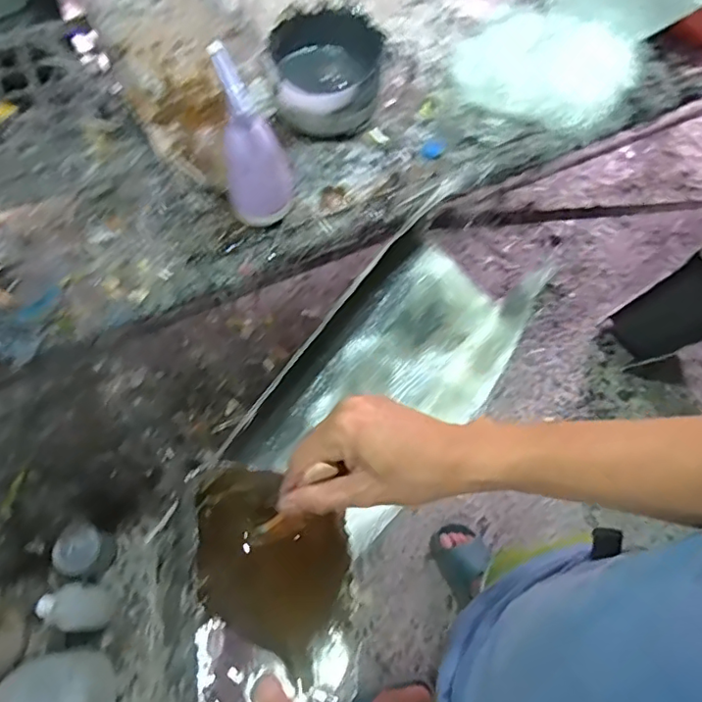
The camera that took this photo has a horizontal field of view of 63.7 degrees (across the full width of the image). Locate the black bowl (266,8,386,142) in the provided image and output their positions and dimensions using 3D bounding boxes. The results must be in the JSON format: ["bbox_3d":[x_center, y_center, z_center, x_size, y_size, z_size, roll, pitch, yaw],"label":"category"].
[{"bbox_3d":[-0.038,-0.417,0.855,0.166,0.098,0.167,-2,67,-3],"label":"black bowl"}]

